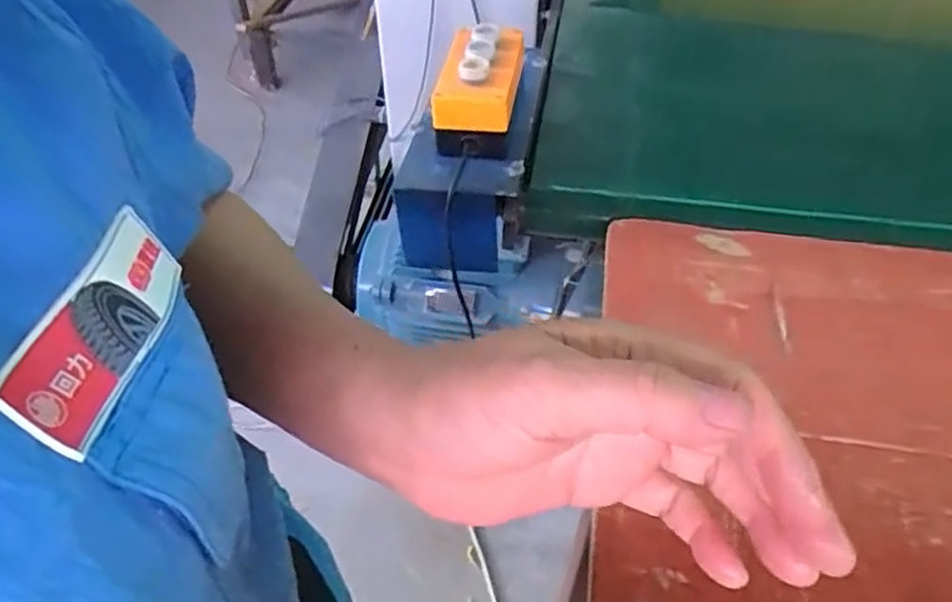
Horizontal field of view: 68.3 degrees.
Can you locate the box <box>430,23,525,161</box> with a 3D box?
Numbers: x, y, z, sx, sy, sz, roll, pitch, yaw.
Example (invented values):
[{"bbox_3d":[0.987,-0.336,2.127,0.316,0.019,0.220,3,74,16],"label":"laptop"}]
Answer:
[{"bbox_3d":[0.007,-0.210,0.697,0.080,0.084,0.139,6,45,7],"label":"box"}]

